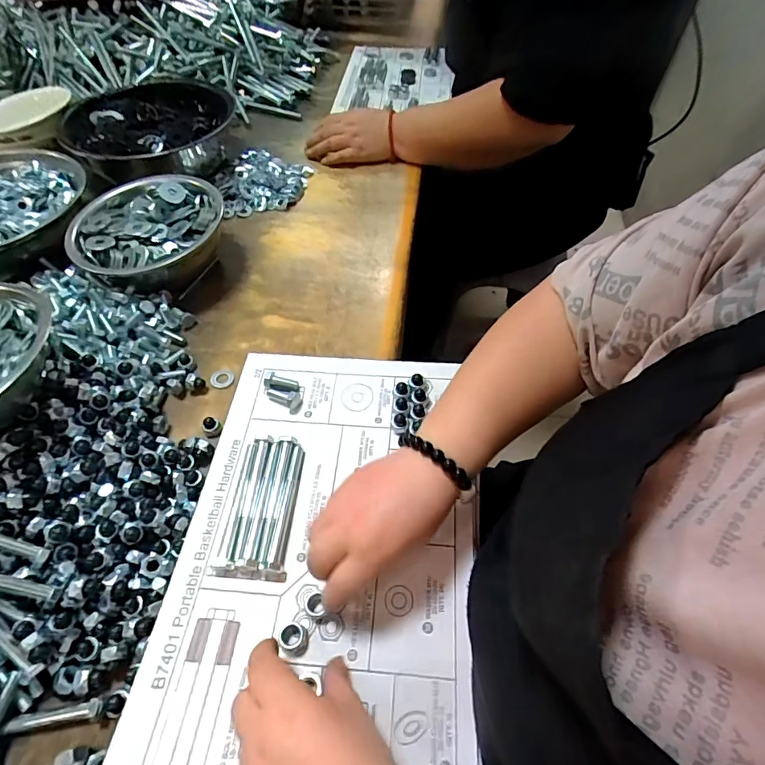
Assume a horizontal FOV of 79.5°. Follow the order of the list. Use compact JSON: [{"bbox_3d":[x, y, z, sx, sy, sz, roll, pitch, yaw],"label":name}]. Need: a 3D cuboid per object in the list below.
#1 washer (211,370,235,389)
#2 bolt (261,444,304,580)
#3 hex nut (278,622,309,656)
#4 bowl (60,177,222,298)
[{"bbox_3d":[-0.166,-0.004,0.474,0.025,0.004,0.024,0,54,-1],"label":"washer"},{"bbox_3d":[-0.076,0.099,0.368,0.015,0.015,0.110,5,54,3],"label":"bolt"},{"bbox_3d":[-0.061,0.175,0.316,0.018,0.008,0.023,-37,62,-24],"label":"hex nut"},{"bbox_3d":[-0.275,-0.175,0.556,0.164,0.071,0.170,0,54,-1],"label":"bowl"}]

